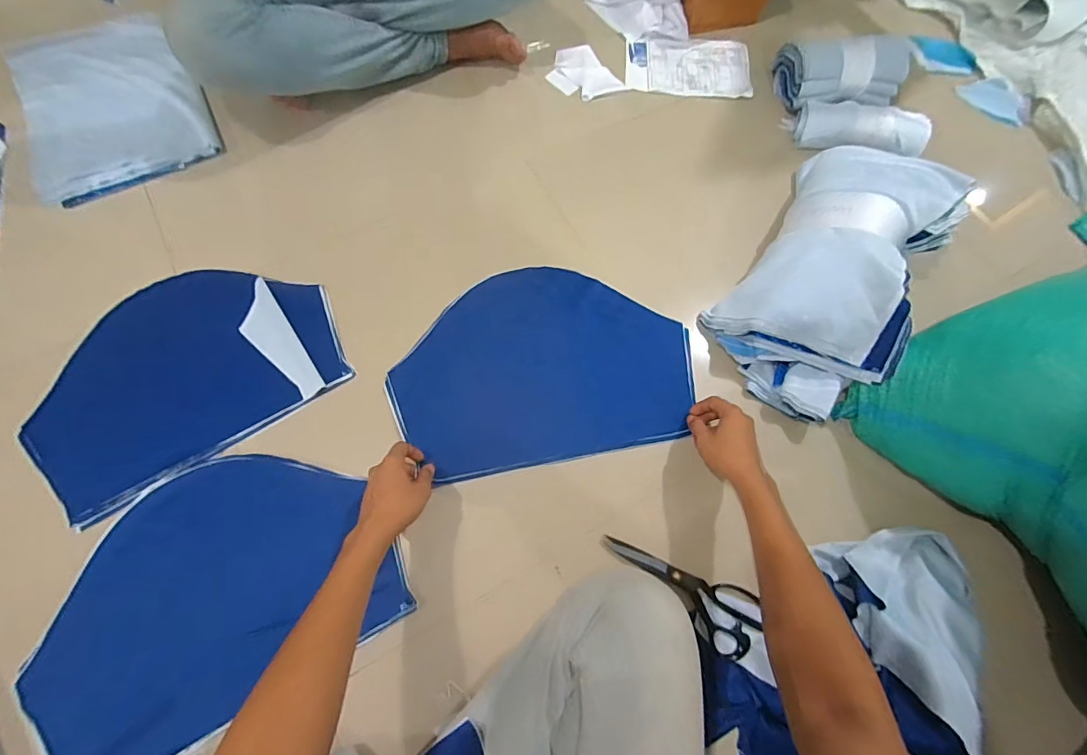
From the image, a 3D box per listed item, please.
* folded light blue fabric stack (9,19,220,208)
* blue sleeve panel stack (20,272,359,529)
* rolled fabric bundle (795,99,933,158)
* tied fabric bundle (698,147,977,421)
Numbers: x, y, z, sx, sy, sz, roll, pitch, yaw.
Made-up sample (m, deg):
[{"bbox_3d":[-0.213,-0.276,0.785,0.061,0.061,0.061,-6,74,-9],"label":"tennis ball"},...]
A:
[{"bbox_3d":[-0.783,-0.504,0.846,0.294,0.030,0.406,-25,73,-12],"label":"folded light blue fabric stack"},{"bbox_3d":[-0.506,-0.017,0.664,0.393,0.023,0.276,-30,74,-13],"label":"blue sleeve panel stack"},{"bbox_3d":[0.599,-0.473,0.881,0.233,0.050,0.097,11,69,1],"label":"rolled fabric bundle"},{"bbox_3d":[0.430,-0.167,0.674,0.235,0.138,0.425,38,72,11],"label":"tied fabric bundle"}]

